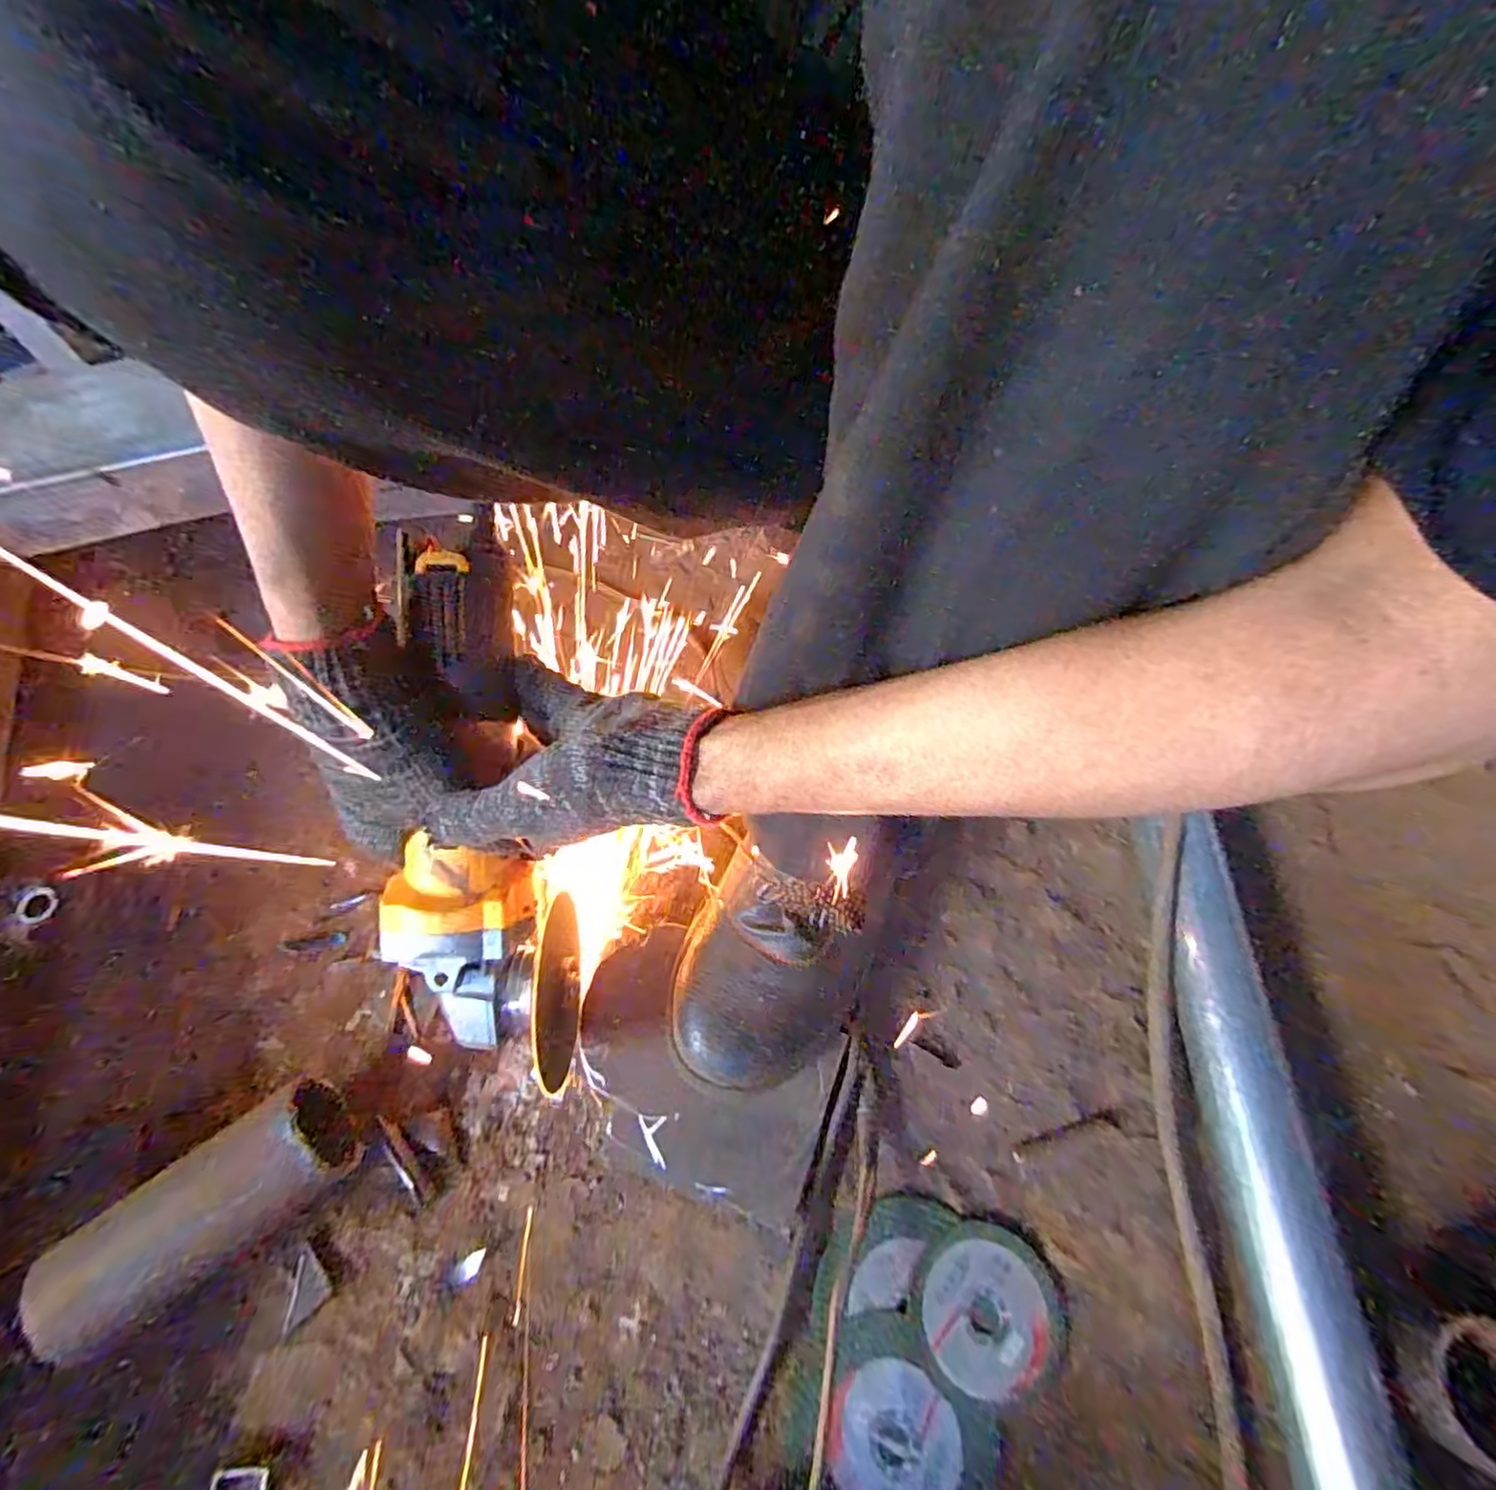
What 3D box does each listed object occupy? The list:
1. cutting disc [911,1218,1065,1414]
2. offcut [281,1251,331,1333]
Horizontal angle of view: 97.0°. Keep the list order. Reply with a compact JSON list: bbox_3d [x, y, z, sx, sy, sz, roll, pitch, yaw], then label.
[{"bbox_3d":[0.130,0.306,0.358,0.077,0.004,0.075,0,65,1],"label":"cutting disc"},{"bbox_3d":[-0.246,0.306,0.368,0.020,0.004,0.037,5,65,3],"label":"offcut"}]

